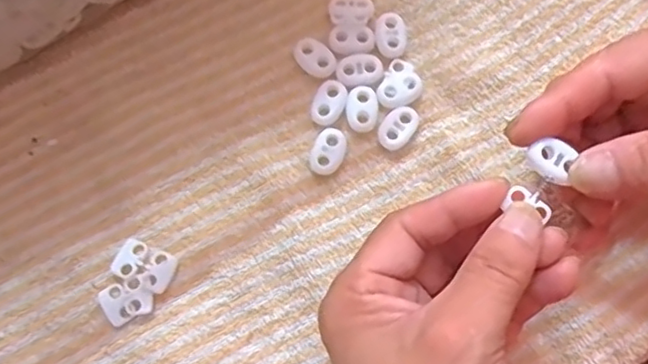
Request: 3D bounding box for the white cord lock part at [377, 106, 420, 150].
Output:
[{"bbox_3d":[0.035,-0.026,0.288,0.016,0.005,0.022,33,81,6],"label":"white cord lock part"}]

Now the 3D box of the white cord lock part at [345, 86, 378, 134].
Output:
[{"bbox_3d":[0.018,-0.035,0.287,0.015,0.004,0.022,1,79,1],"label":"white cord lock part"}]

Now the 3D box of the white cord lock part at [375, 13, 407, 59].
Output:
[{"bbox_3d":[0.033,-0.071,0.296,0.015,0.004,0.022,-1,79,0],"label":"white cord lock part"}]

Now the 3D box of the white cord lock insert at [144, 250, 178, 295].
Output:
[{"bbox_3d":[-0.075,0.041,0.277,0.012,0.004,0.018,24,80,5],"label":"white cord lock insert"}]

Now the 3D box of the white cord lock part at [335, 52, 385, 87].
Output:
[{"bbox_3d":[0.017,-0.055,0.291,0.022,0.004,0.016,-11,79,-2],"label":"white cord lock part"}]

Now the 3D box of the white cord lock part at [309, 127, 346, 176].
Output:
[{"bbox_3d":[0.002,-0.014,0.287,0.015,0.007,0.023,23,80,5],"label":"white cord lock part"}]

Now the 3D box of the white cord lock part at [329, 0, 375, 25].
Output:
[{"bbox_3d":[0.013,-0.085,0.299,0.021,0.008,0.018,-4,79,0],"label":"white cord lock part"}]

